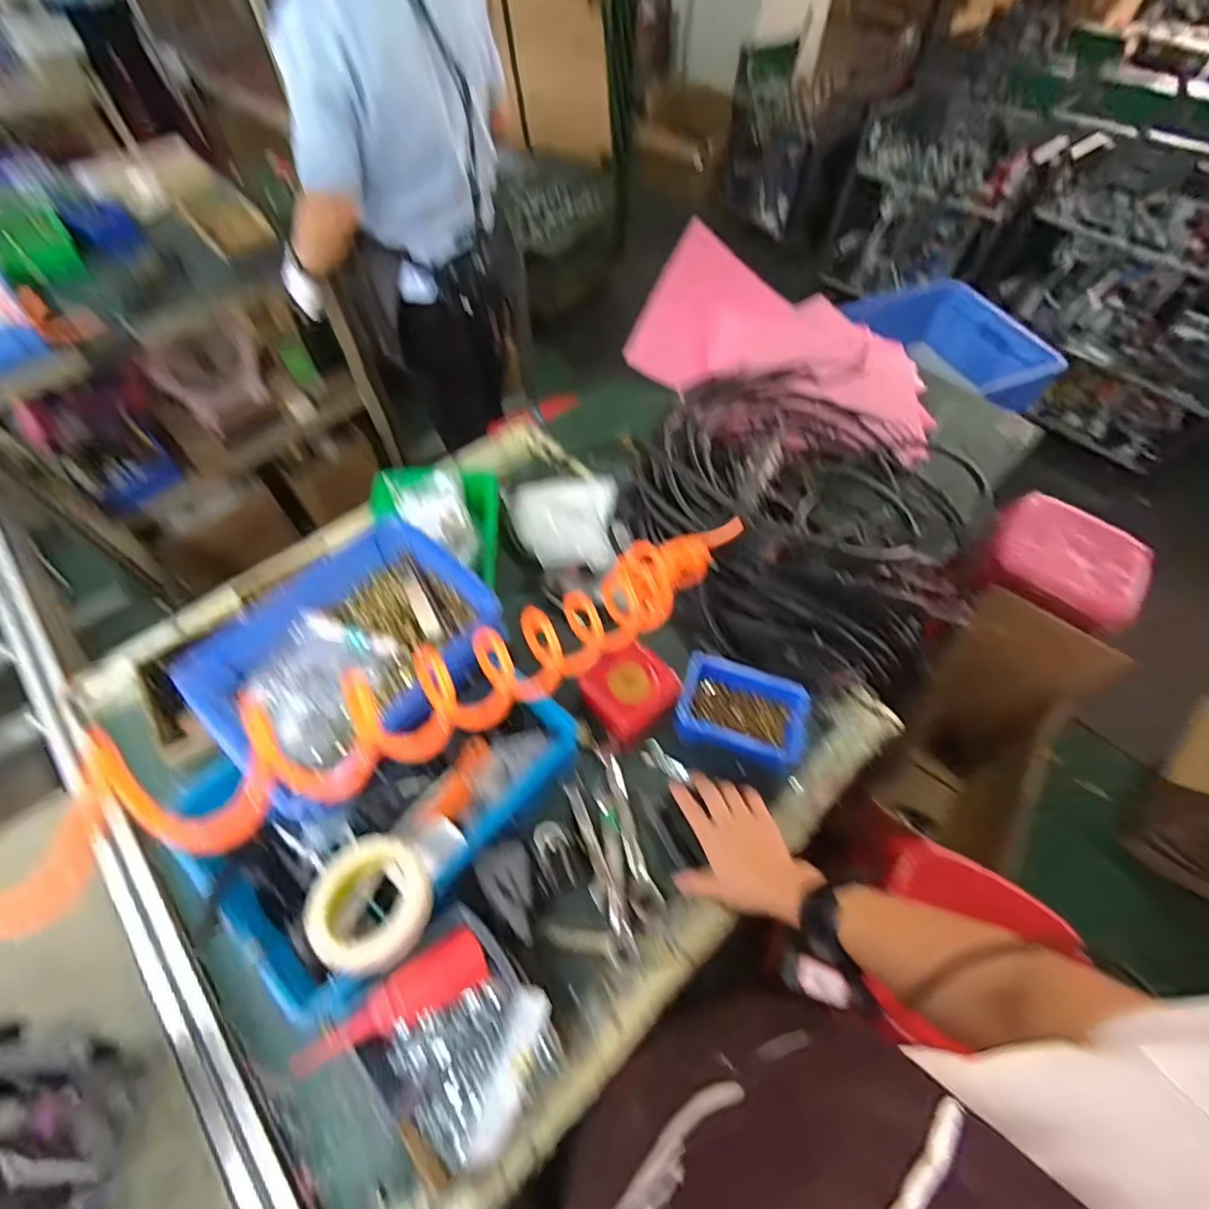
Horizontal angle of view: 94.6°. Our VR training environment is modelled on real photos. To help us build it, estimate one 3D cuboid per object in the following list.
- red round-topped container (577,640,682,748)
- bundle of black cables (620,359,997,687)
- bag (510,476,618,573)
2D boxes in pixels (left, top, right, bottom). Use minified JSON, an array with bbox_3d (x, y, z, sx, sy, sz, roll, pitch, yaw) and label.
[{"bbox_3d":[0.033,0.109,0.710,0.105,0.062,0.102,-38,67,-21],"label":"red round-topped container"},{"bbox_3d":[0.301,-0.170,0.869,0.531,0.118,0.578,31,63,17],"label":"bundle of black cables"},{"bbox_3d":[-0.057,-0.131,0.852,0.173,0.058,0.197,-8,59,-6],"label":"bag"}]

